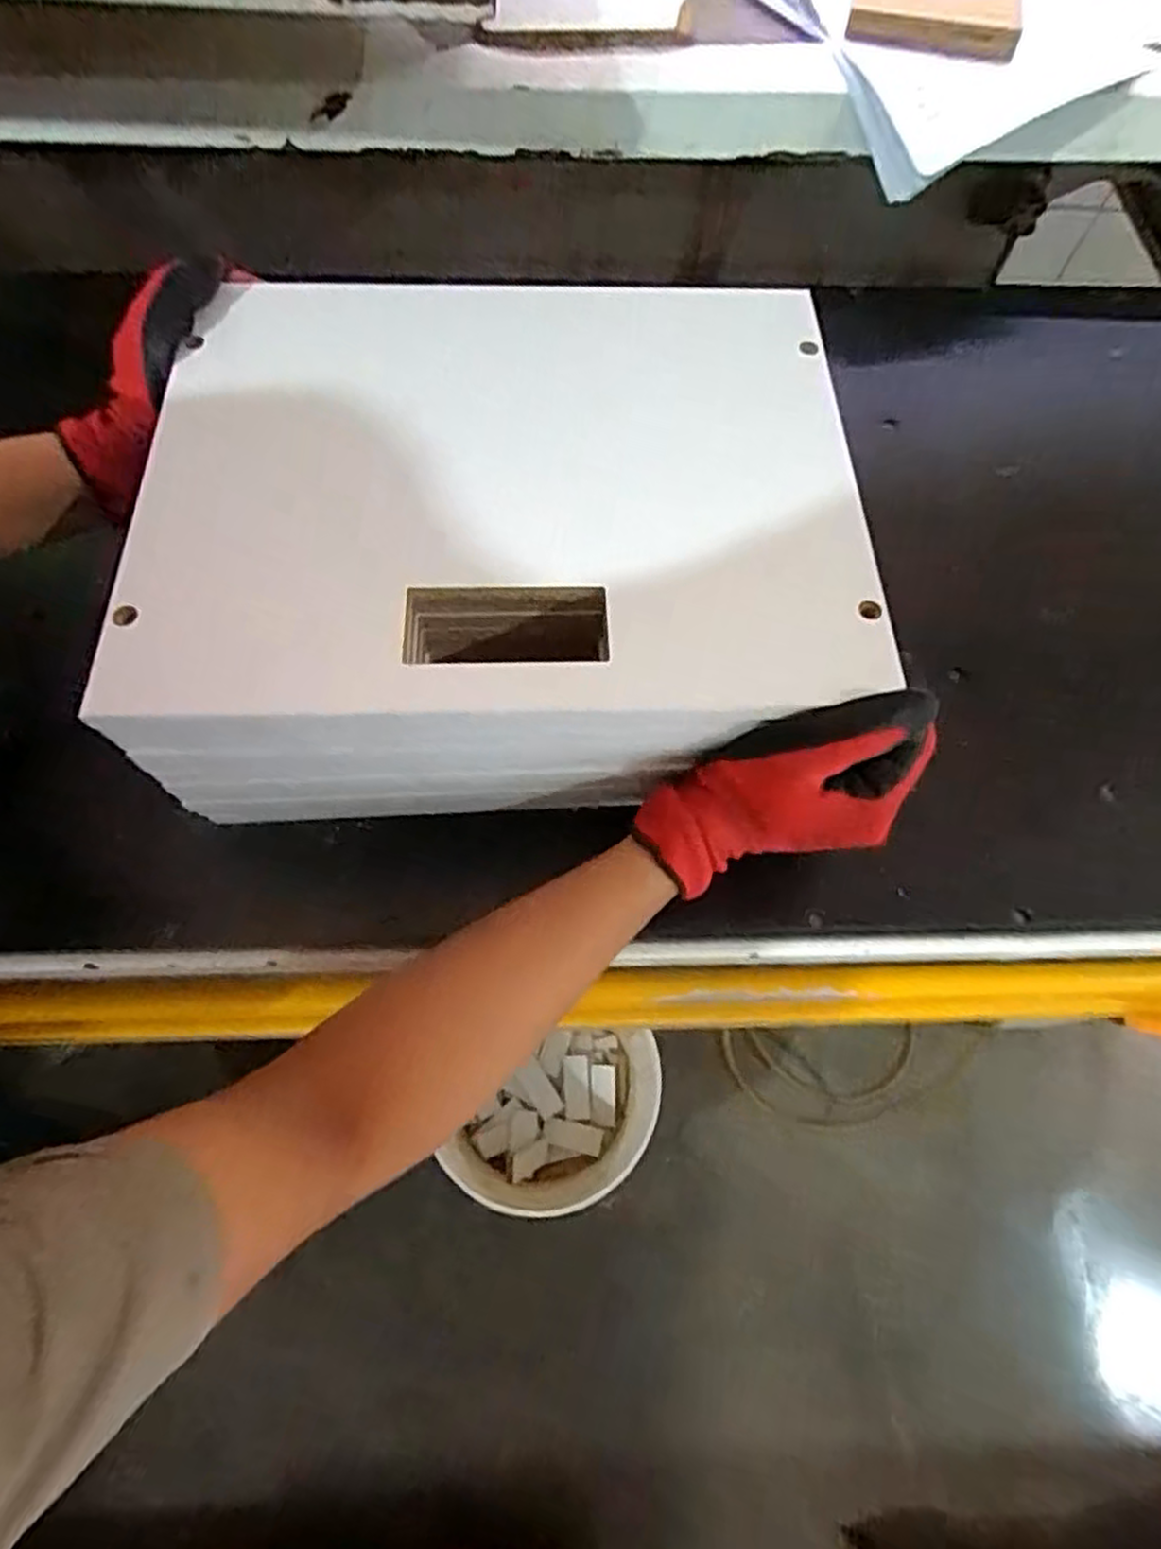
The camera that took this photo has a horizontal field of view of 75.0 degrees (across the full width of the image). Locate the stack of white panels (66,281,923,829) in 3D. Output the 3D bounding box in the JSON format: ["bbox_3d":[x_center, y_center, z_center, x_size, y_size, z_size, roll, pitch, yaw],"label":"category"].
[{"bbox_3d":[-0.043,-0.141,0.455,0.378,0.118,0.310,-1,66,-3],"label":"stack of white panels"}]

